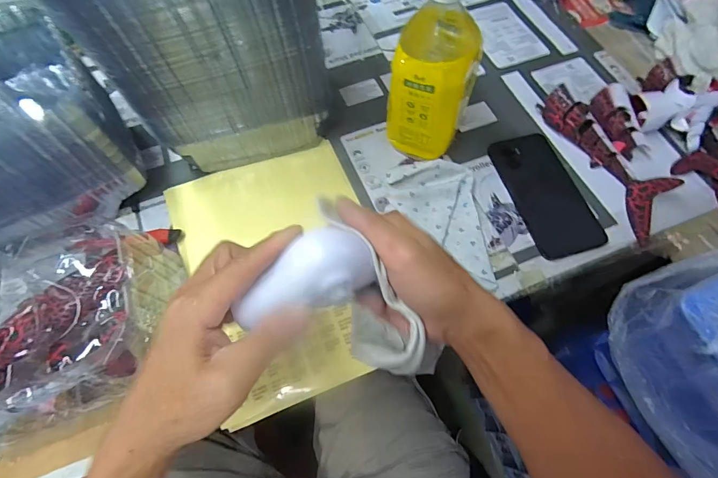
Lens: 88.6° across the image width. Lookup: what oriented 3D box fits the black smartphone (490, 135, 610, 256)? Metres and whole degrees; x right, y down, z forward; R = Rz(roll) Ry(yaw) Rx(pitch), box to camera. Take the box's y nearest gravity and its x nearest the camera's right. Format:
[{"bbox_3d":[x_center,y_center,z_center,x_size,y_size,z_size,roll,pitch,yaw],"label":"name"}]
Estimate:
[{"bbox_3d":[0.225,-0.058,0.438,0.080,0.011,0.159,-14,66,-4],"label":"black smartphone"}]

